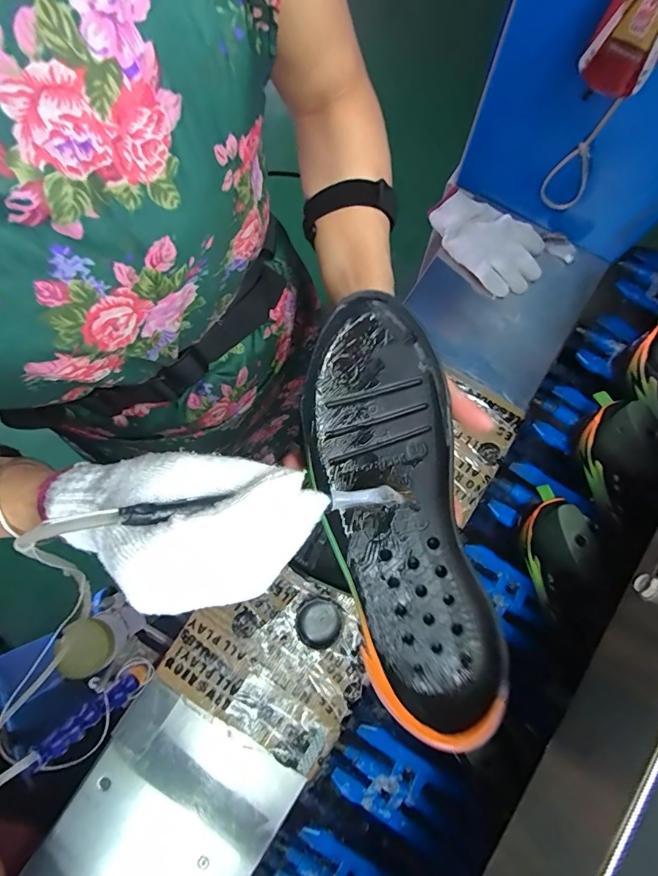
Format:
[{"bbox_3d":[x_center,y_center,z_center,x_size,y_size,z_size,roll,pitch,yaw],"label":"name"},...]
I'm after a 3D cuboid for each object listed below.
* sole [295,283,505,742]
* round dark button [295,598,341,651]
[{"bbox_3d":[0.040,0.043,0.276,0.089,0.045,0.260,-12,82,-3],"label":"sole"},{"bbox_3d":[-0.014,0.243,0.570,0.057,0.019,0.059,0,78,-1],"label":"round dark button"}]

